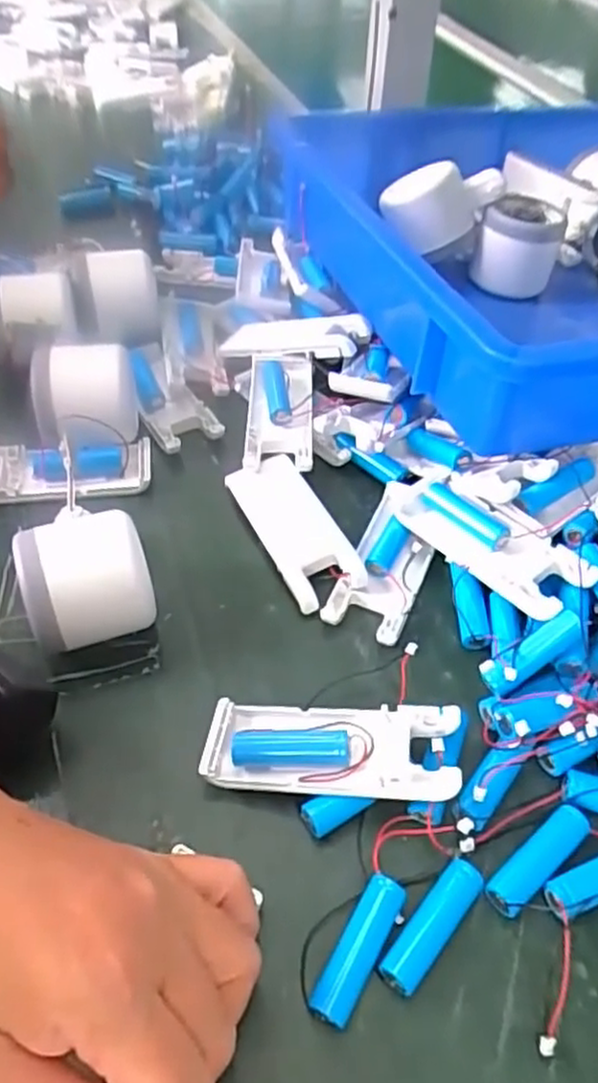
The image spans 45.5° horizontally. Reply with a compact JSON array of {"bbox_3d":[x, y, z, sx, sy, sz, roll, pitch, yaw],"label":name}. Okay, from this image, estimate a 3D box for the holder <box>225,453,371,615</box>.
[{"bbox_3d":[-0.003,-0.006,0.389,0.037,0.021,0.098,-20,53,-18],"label":"holder"}]

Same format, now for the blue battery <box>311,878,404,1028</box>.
[{"bbox_3d":[0.022,0.149,0.261,0.015,0.018,0.049,25,53,19],"label":"blue battery"}]

